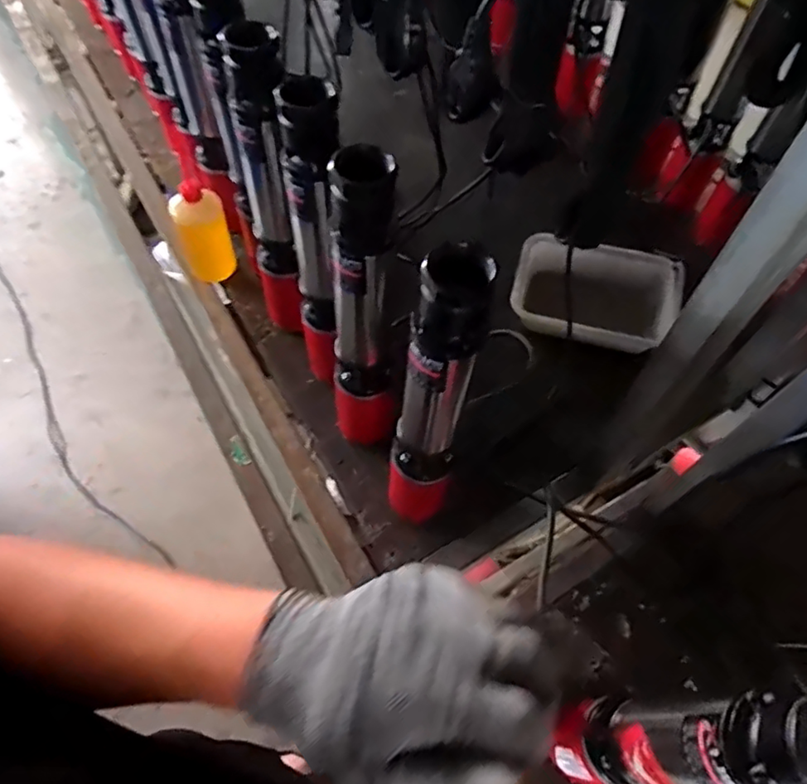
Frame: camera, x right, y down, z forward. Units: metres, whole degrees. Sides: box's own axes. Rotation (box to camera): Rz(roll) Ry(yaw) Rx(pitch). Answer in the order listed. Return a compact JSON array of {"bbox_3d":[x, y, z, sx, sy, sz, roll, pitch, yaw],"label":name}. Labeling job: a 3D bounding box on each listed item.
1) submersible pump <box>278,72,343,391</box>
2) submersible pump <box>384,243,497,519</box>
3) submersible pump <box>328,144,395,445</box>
[{"bbox_3d":[-0.102,-0.155,0.713,0.079,0.436,0.061,-28,65,-15],"label":"submersible pump"},{"bbox_3d":[0.025,0.033,0.601,0.081,0.443,0.074,5,61,2],"label":"submersible pump"},{"bbox_3d":[-0.047,-0.081,0.641,0.076,0.384,0.088,5,61,2],"label":"submersible pump"}]

